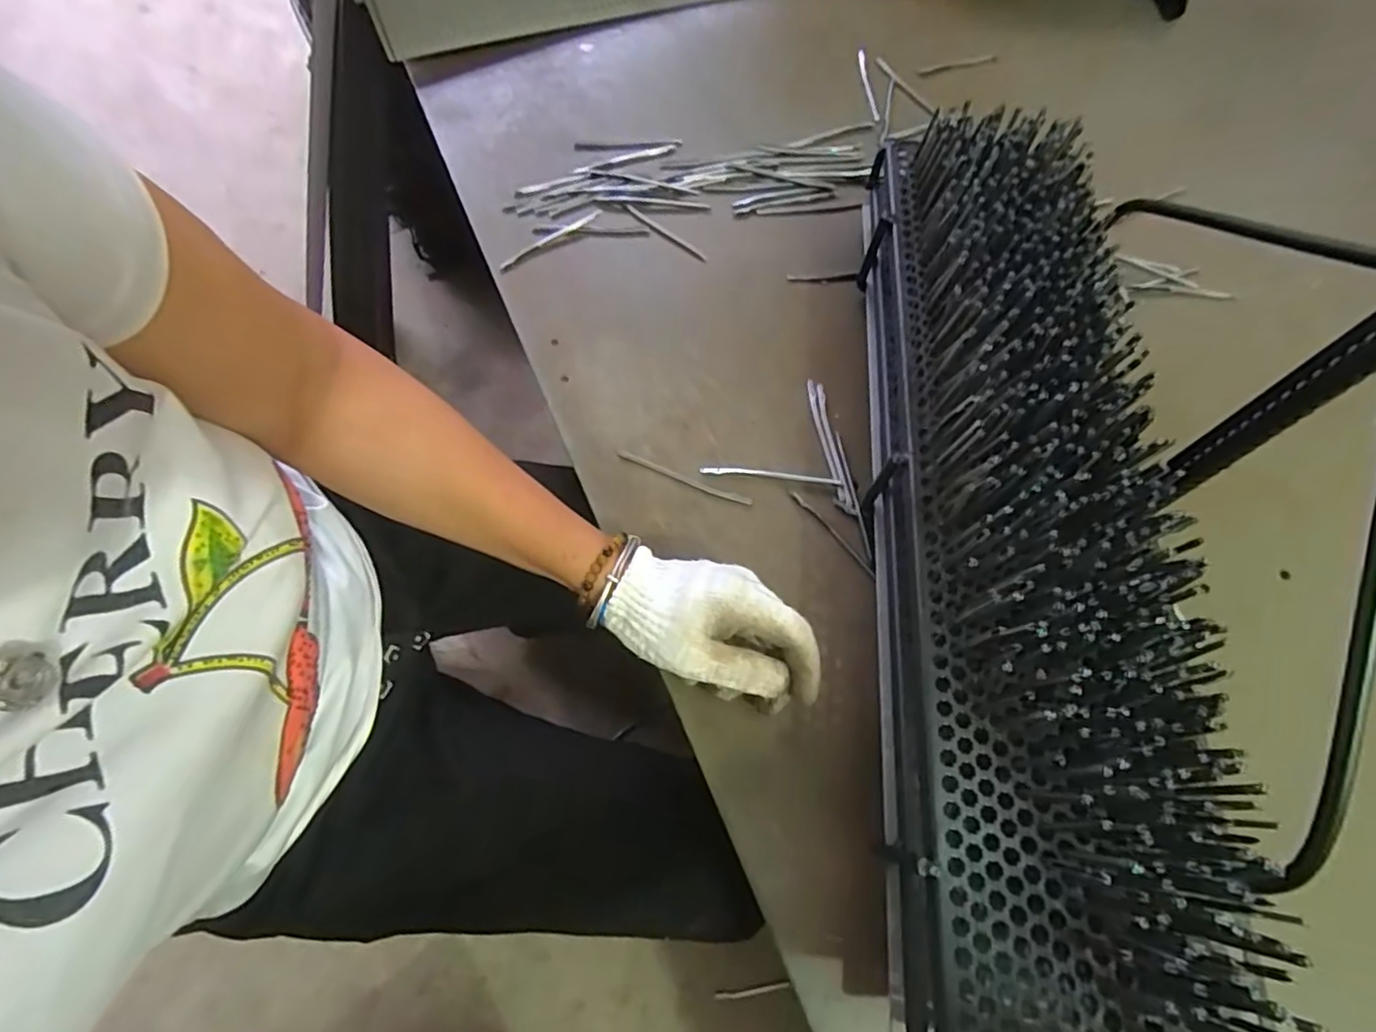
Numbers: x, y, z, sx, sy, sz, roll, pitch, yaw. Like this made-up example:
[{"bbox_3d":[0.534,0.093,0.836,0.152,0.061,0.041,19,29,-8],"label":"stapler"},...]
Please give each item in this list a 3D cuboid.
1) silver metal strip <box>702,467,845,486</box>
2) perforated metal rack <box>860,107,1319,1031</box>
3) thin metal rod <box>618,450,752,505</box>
[{"bbox_3d":[0.060,-0.030,0.462,0.101,0.004,0.008,5,66,0],"label":"silver metal strip"},{"bbox_3d":[0.190,-0.017,0.396,0.142,0.136,0.597,4,66,0],"label":"perforated metal rack"},{"bbox_3d":[-0.003,-0.028,0.459,0.103,0.004,0.007,22,67,8],"label":"thin metal rod"}]

